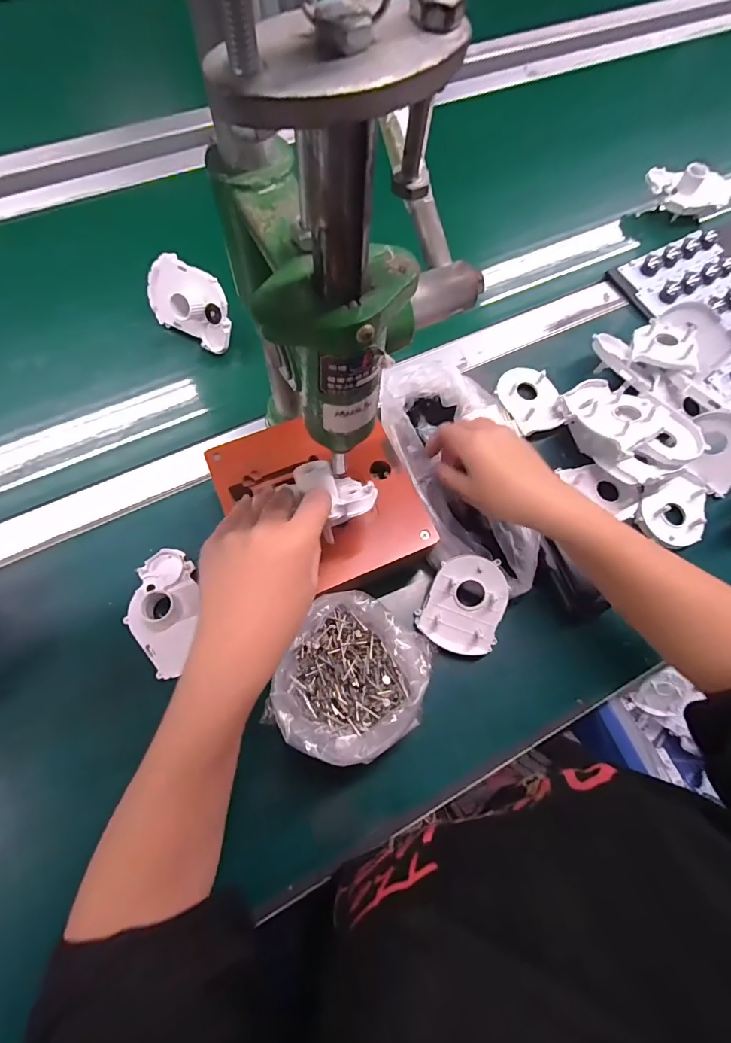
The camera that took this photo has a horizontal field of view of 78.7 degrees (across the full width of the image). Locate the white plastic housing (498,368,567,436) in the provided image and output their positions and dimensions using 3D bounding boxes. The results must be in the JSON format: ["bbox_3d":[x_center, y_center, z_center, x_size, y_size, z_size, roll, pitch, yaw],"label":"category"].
[{"bbox_3d":[0.177,-0.133,0.480,0.058,0.015,0.081,-9,70,-6],"label":"white plastic housing"}]

